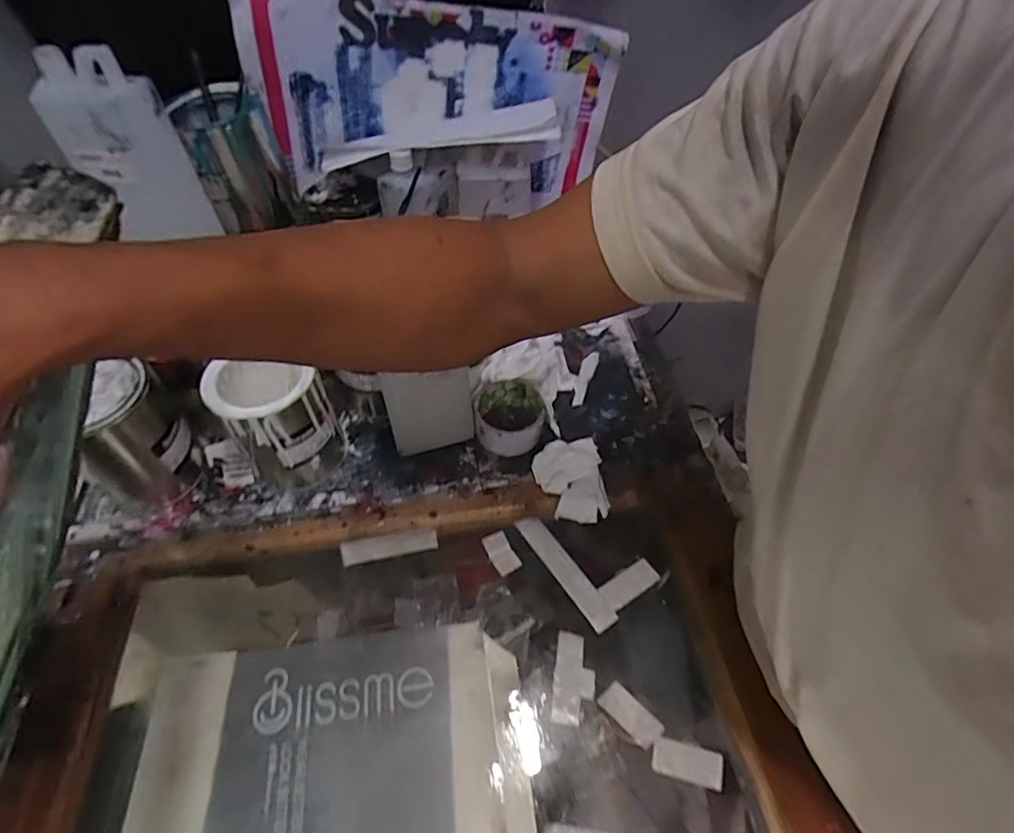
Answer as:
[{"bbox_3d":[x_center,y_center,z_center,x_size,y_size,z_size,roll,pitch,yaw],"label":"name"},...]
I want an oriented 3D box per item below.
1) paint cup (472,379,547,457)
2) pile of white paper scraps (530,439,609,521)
[{"bbox_3d":[0.003,-0.002,0.679,0.082,0.048,0.090,0,51,0],"label":"paint cup"},{"bbox_3d":[0.073,0.069,0.640,0.078,0.026,0.101,-4,51,-4],"label":"pile of white paper scraps"}]

